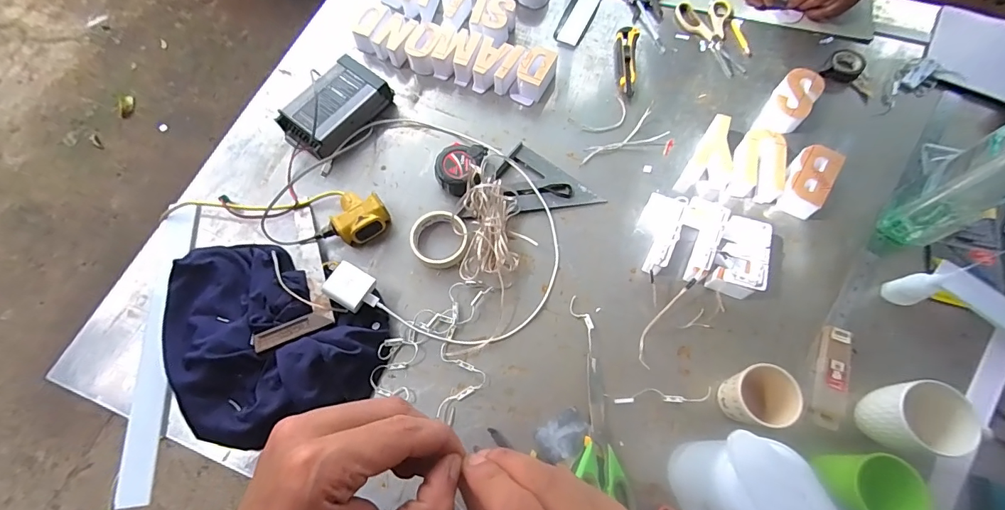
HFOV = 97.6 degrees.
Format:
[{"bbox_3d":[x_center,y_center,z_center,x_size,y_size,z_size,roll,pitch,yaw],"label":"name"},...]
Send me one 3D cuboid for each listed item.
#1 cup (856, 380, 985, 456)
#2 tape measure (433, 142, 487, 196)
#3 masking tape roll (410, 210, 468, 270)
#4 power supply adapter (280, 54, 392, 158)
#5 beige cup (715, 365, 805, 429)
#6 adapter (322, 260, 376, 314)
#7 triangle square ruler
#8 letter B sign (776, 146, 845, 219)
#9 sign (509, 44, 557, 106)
[{"bbox_3d":[0.494,0.201,0.538,0.075,0.106,0.075,-1,69,3],"label":"cup"},{"bbox_3d":[-0.073,-0.142,0.734,0.074,0.041,0.093,12,68,5],"label":"tape measure"},{"bbox_3d":[-0.100,-0.025,0.690,0.087,0.024,0.100,-42,73,-15],"label":"masking tape roll"},{"bbox_3d":[-0.297,-0.262,0.781,0.111,0.056,0.188,36,72,14],"label":"power supply adapter"},{"bbox_3d":[0.322,0.184,0.566,0.067,0.089,0.070,0,68,0],"label":"beige cup"},{"bbox_3d":[-0.222,0.046,0.640,0.057,0.031,0.056,28,73,13],"label":"adapter"},{"bbox_3d":[0.043,-0.084,0.715,0.167,0.020,0.176,38,73,15],"label":"triangle square ruler"},{"bbox_3d":[0.482,-0.117,0.698,0.062,0.044,0.121,29,71,12],"label":"letter B sign"},{"bbox_3d":[0.057,-0.329,0.798,0.059,0.053,0.090,27,70,11],"label":"sign"}]

